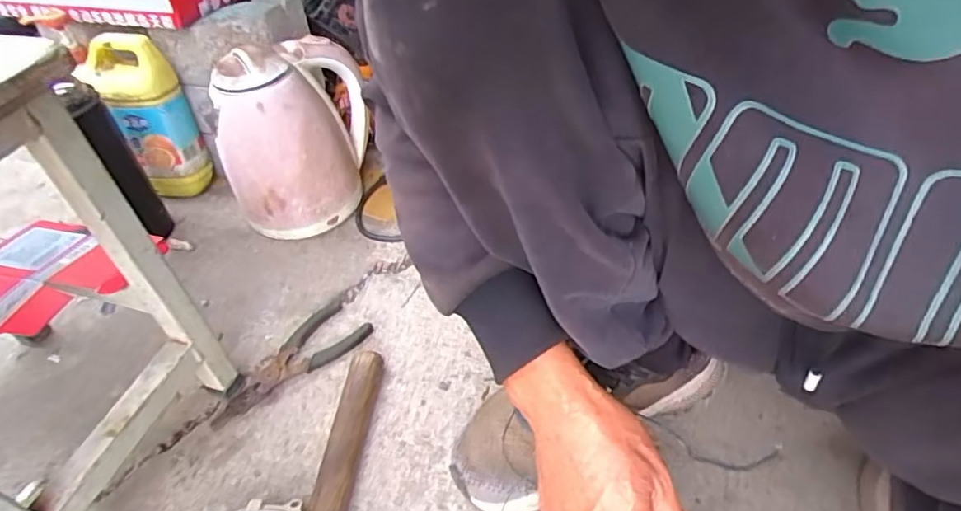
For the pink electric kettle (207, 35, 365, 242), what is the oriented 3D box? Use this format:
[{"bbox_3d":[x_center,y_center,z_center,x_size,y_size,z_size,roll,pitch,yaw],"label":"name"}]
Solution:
[{"bbox_3d":[-0.235,-0.150,0.739,0.133,0.214,0.162,8,46,13],"label":"pink electric kettle"}]

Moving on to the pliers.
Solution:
[{"bbox_3d":[-0.199,0.114,0.611,0.067,0.014,0.175,27,50,30],"label":"pliers"}]

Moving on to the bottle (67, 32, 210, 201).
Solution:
[{"bbox_3d":[-0.461,-0.192,0.824,0.106,0.232,0.117,-28,24,-19],"label":"bottle"}]

